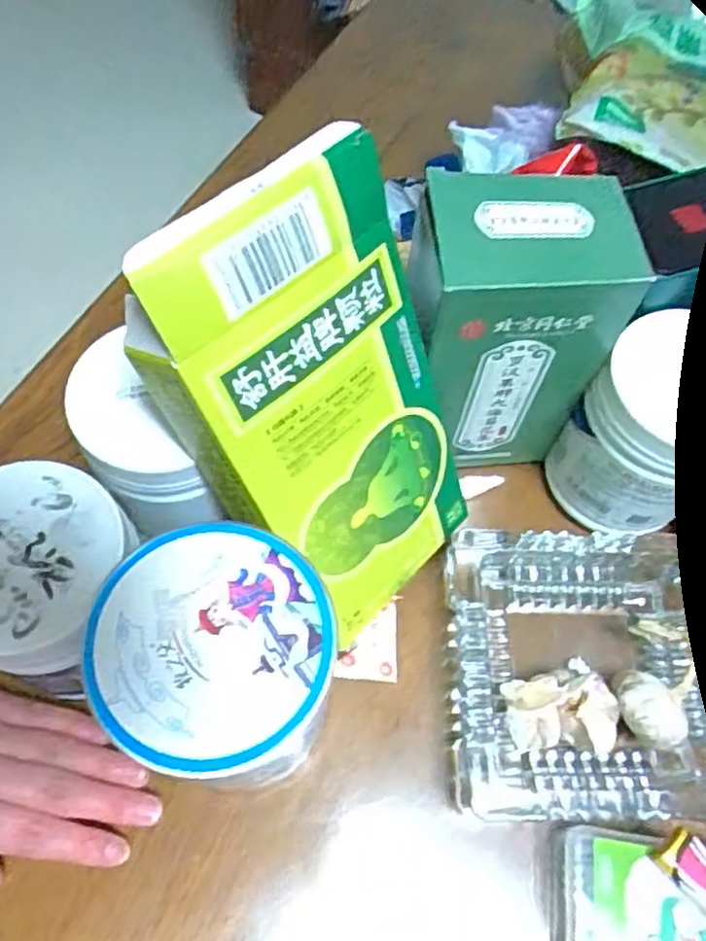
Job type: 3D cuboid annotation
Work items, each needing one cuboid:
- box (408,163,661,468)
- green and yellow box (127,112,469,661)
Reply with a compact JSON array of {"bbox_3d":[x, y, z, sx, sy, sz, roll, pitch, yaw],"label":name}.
[{"bbox_3d":[0.078,-0.075,0.385,0.103,0.159,0.072,-2,64,-4],"label":"box"},{"bbox_3d":[-0.014,-0.022,0.334,0.113,0.231,0.036,-41,45,-19],"label":"green and yellow box"}]

